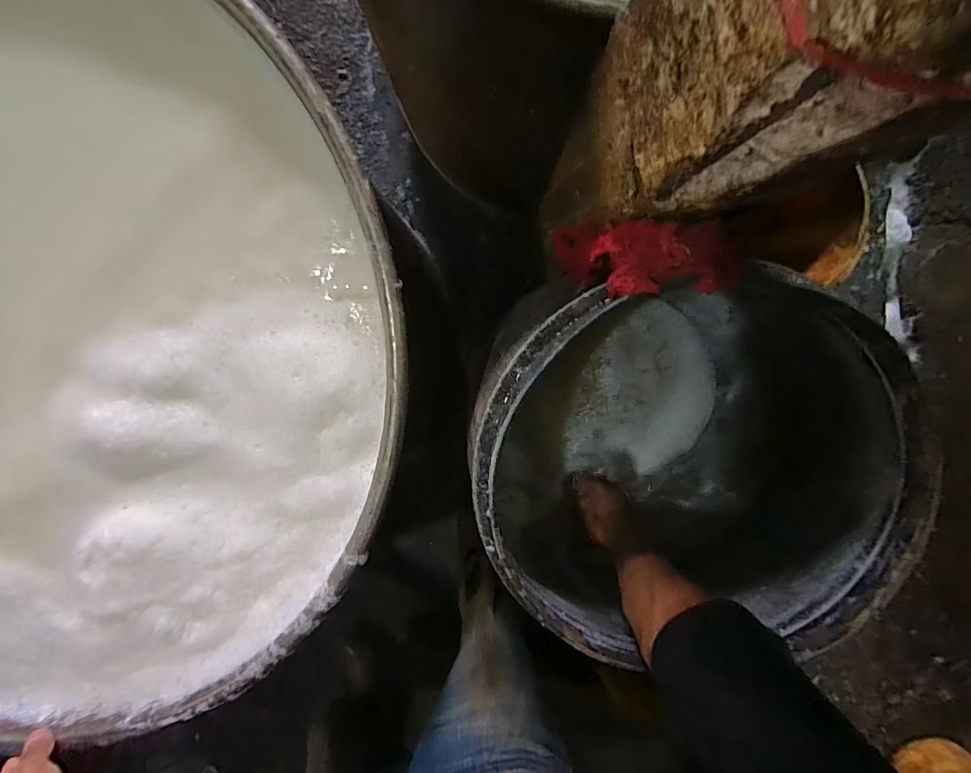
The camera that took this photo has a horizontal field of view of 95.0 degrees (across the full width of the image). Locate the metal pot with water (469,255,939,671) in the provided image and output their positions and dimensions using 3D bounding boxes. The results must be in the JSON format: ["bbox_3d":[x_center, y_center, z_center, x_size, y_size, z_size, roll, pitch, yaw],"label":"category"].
[{"bbox_3d":[0.217,0.094,0.564,0.432,0.314,0.408,0,95,3],"label":"metal pot with water"}]

